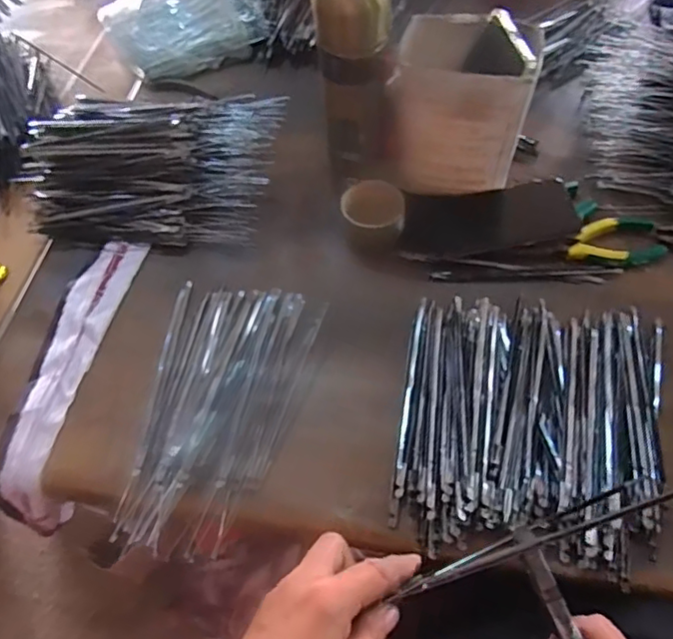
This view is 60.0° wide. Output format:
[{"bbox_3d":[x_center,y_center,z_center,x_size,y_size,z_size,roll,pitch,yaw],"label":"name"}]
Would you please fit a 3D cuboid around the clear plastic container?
[{"bbox_3d":[0.120,-0.204,0.576,0.122,0.159,0.096,7,61,8],"label":"clear plastic container"}]

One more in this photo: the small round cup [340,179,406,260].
[{"bbox_3d":[0.038,-0.108,0.609,0.063,0.045,0.059,-8,59,0],"label":"small round cup"}]

